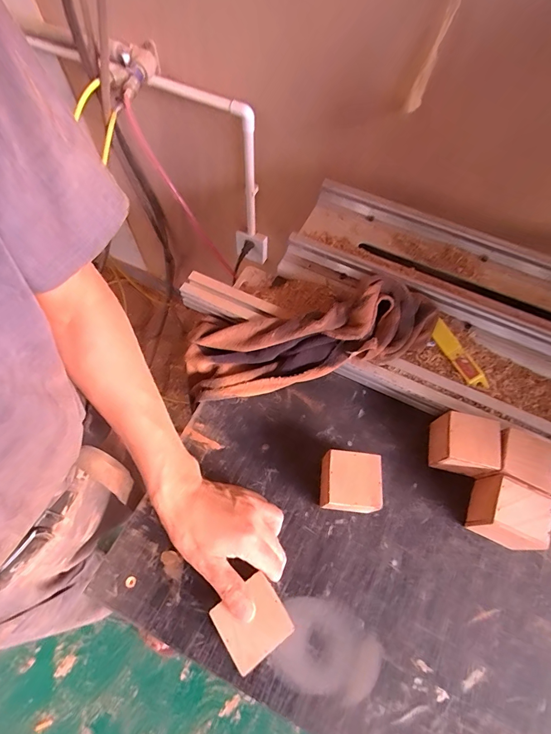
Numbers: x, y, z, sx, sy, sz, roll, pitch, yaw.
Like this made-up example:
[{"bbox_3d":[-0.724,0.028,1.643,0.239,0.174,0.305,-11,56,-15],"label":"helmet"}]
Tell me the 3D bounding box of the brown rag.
[{"bbox_3d":[0.042,-0.042,0.504,0.361,0.086,0.121,-13,65,7],"label":"brown rag"}]

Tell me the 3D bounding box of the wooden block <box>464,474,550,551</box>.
[{"bbox_3d":[0.272,0.172,0.426,0.066,0.061,0.062,24,66,9],"label":"wooden block"}]

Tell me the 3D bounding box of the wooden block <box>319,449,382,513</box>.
[{"bbox_3d":[0.086,0.139,0.432,0.066,0.062,0.061,7,65,1],"label":"wooden block"}]

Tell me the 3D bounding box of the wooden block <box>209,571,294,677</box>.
[{"bbox_3d":[-0.023,0.244,0.344,0.060,0.012,0.059,-33,70,-16],"label":"wooden block"}]

